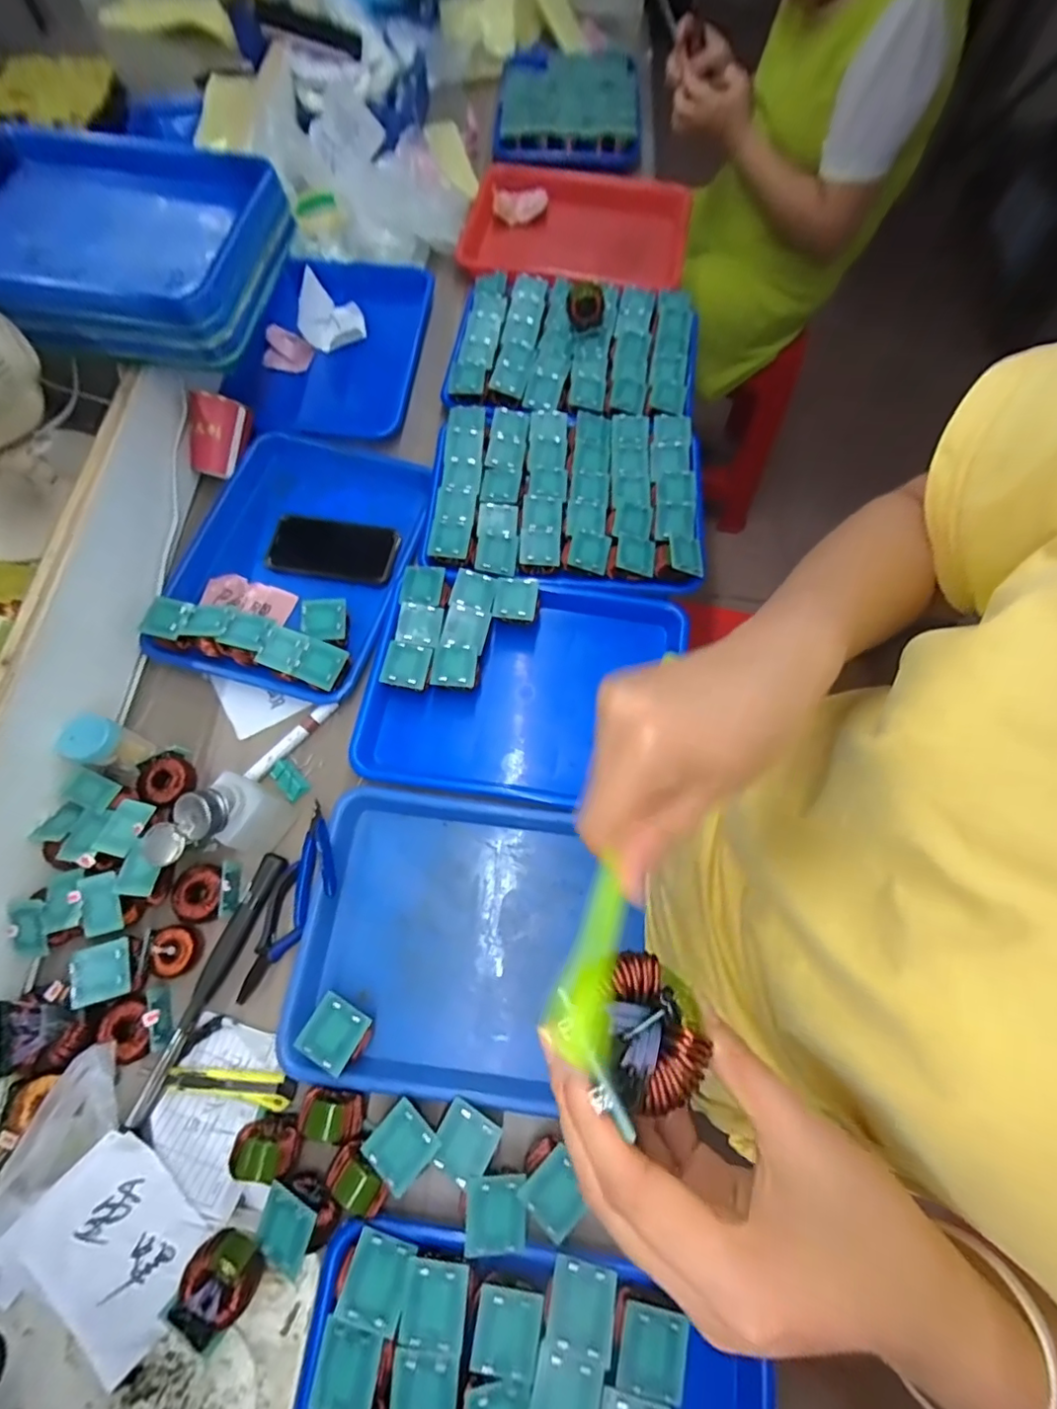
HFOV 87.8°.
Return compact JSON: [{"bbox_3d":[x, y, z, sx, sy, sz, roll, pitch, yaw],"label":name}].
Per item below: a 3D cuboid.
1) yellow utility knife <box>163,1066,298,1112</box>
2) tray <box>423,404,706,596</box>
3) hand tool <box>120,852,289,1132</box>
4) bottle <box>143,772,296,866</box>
[{"bbox_3d":[-0.251,0.321,0.464,0.112,0.016,0.024,4,69,1],"label":"yellow utility knife"},{"bbox_3d":[0.042,-0.256,0.667,0.311,0.057,0.255,3,69,1],"label":"tray"},{"bbox_3d":[-0.285,0.249,0.496,0.024,0.022,0.230,20,70,7],"label":"hand tool"},{"bbox_3d":[-0.273,0.110,0.490,0.058,0.093,0.094,39,74,13],"label":"bottle"}]

